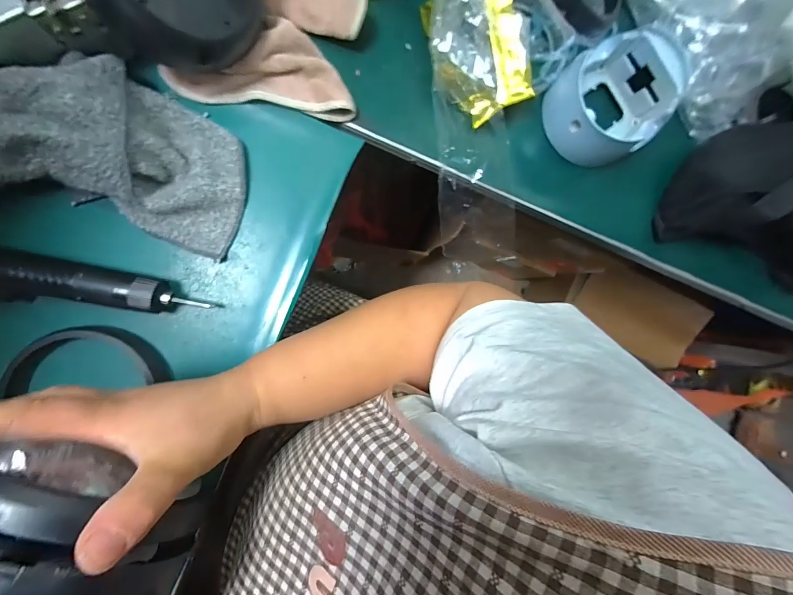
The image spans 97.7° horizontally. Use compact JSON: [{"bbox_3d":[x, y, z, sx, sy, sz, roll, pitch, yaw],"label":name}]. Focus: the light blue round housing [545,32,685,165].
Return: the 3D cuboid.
[{"bbox_3d":[0.220,-0.202,0.359,0.103,0.073,0.109,0,92,-8],"label":"light blue round housing"}]

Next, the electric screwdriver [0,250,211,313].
[{"bbox_3d":[-0.290,-0.012,0.306,0.226,0.036,0.040,9,90,-8],"label":"electric screwdriver"}]

